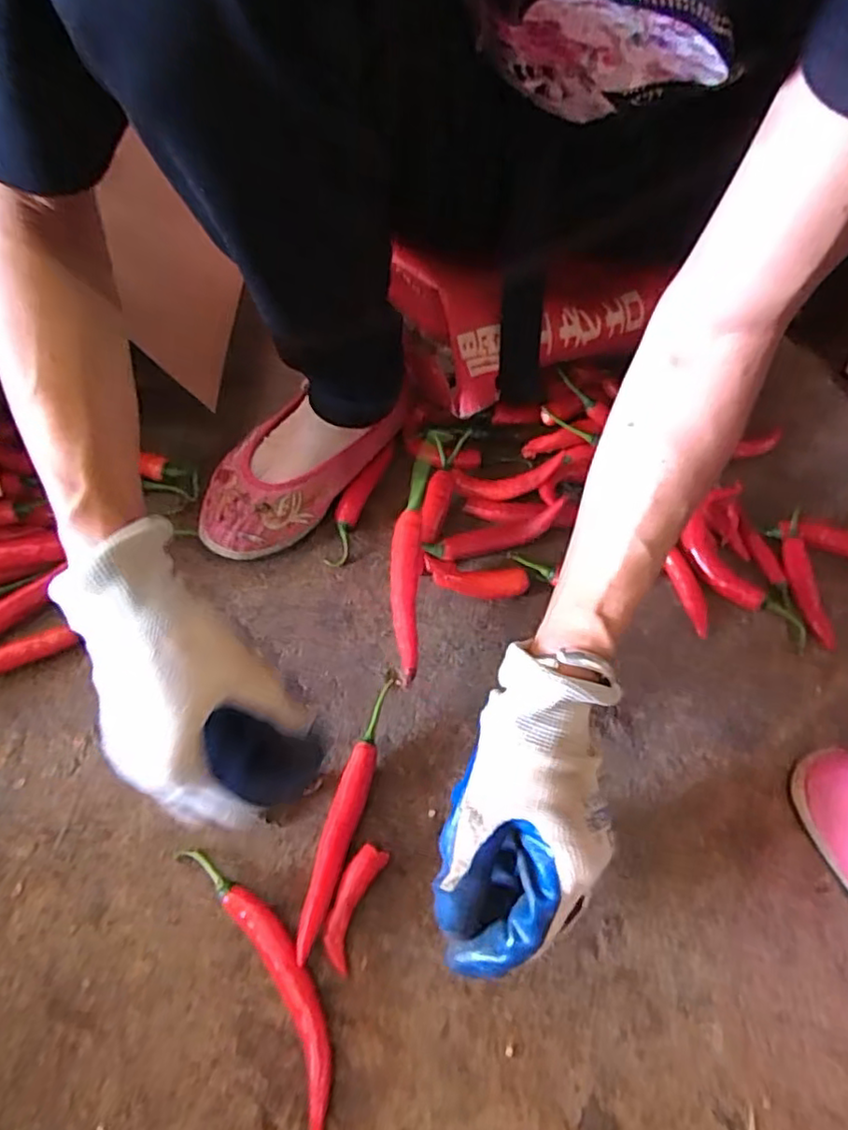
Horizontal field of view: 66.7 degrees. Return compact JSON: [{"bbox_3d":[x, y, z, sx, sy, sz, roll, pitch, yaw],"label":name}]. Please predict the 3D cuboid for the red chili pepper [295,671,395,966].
[{"bbox_3d":[-0.044,0.139,0.389,0.019,0.017,0.171,15,54,7],"label":"red chili pepper"}]

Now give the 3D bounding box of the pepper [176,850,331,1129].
[{"bbox_3d":[-0.082,0.210,0.338,0.030,0.014,0.153,-28,60,-21],"label":"pepper"}]

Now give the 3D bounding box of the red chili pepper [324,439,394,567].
[{"bbox_3d":[-0.053,-0.054,0.518,0.021,0.025,0.124,15,54,8],"label":"red chili pepper"}]

